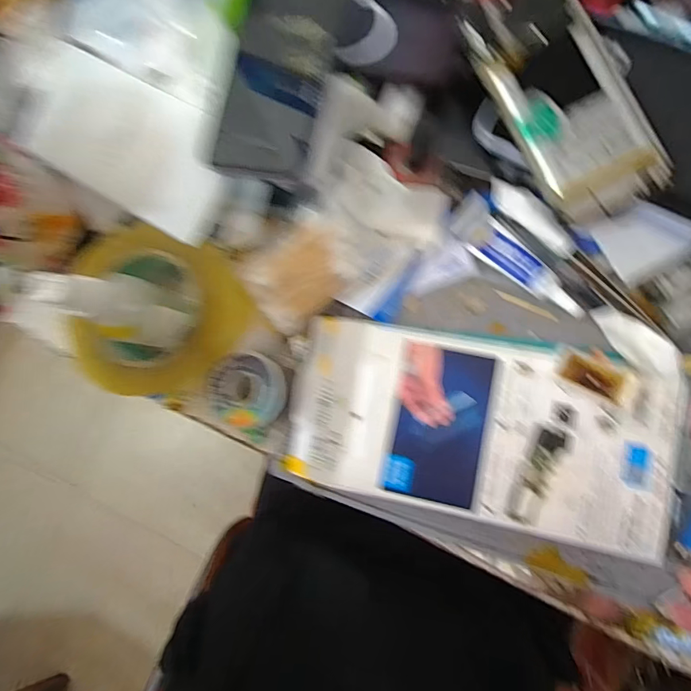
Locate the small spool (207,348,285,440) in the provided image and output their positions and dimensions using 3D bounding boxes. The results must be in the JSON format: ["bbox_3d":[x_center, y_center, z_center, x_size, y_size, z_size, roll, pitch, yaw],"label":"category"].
[{"bbox_3d":[-0.066,0.033,0.304,0.054,0.024,0.058,-1,84,8],"label":"small spool"}]

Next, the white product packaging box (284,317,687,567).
[{"bbox_3d":[0.088,0.055,0.288,0.245,0.022,0.118,11,93,9],"label":"white product packaging box"}]

